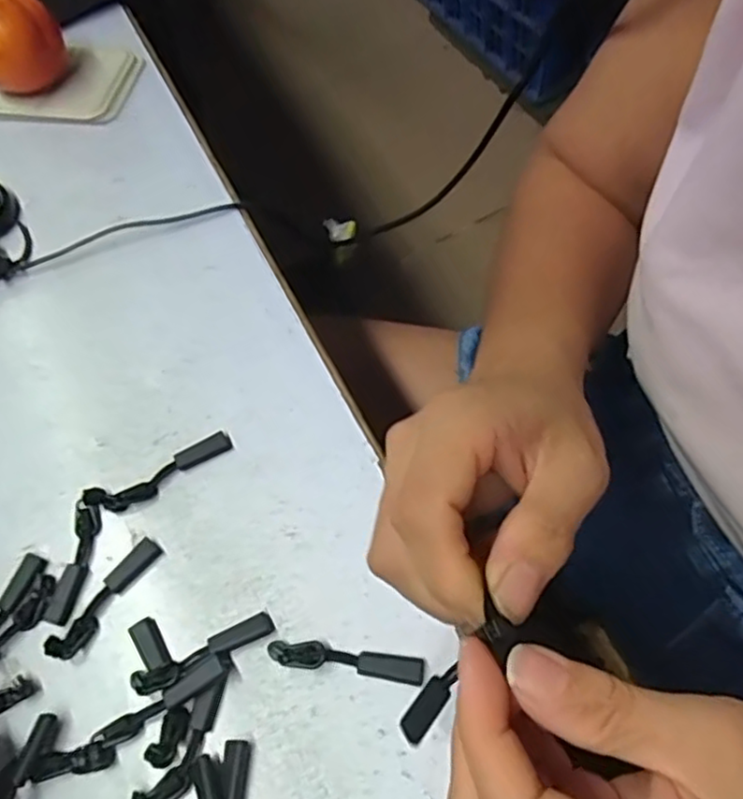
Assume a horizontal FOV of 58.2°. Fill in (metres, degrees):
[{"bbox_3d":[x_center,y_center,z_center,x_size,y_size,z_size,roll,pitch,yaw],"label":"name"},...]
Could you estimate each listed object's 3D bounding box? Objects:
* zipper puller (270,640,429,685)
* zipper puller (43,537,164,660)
[{"bbox_3d":[-0.010,0.097,0.248,0.057,0.006,0.009,5,61,7],"label":"zipper puller"},{"bbox_3d":[-0.107,0.078,0.267,0.013,0.006,0.054,31,67,19],"label":"zipper puller"}]

